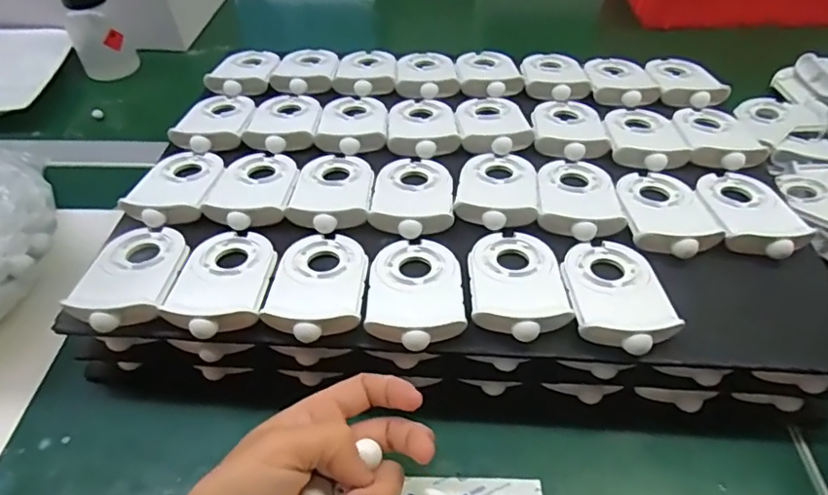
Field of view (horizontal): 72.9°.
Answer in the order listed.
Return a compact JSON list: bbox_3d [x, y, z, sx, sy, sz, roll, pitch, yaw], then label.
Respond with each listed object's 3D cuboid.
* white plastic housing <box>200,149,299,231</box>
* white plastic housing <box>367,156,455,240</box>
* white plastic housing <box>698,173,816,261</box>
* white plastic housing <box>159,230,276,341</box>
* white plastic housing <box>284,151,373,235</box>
[{"bbox_3d":[-0.120,-0.050,0.422,0.060,0.014,0.093,-1,45,0],"label":"white plastic housing"},{"bbox_3d":[0.000,-0.043,0.414,0.058,0.013,0.089,2,45,2],"label":"white plastic housing"},{"bbox_3d":[0.237,-0.027,0.396,0.057,0.012,0.088,-3,45,-2],"label":"white plastic housing"},{"bbox_3d":[-0.121,0.017,0.356,0.058,0.013,0.087,1,45,1],"label":"white plastic housing"},{"bbox_3d":[-0.059,-0.047,0.417,0.058,0.013,0.093,3,46,4],"label":"white plastic housing"}]

